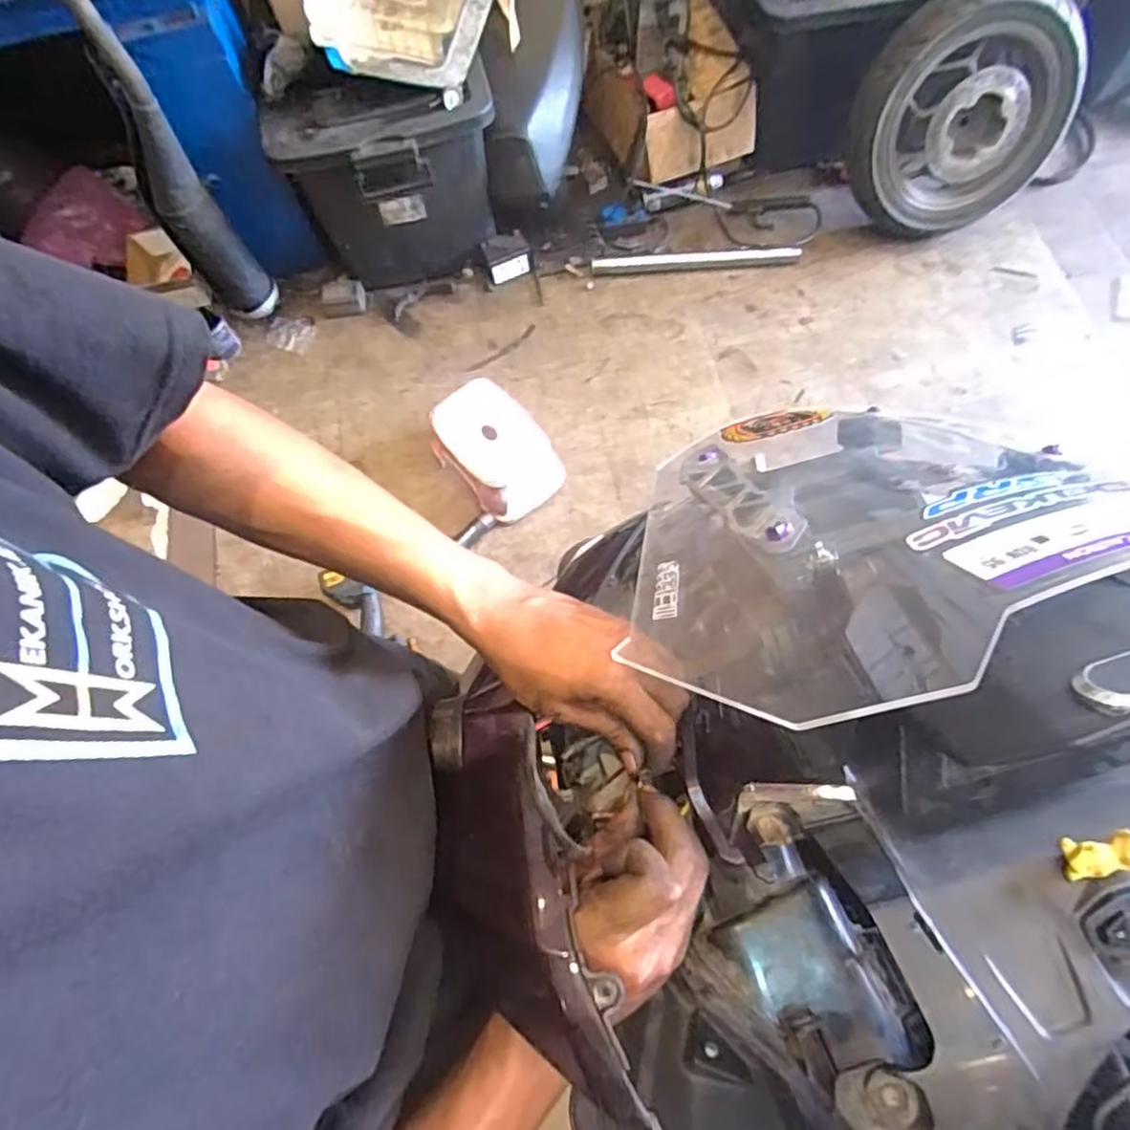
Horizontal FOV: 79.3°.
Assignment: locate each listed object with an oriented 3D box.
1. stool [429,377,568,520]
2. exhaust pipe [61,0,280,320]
[{"bbox_3d":[-0.160,-0.252,1.543,0.201,0.147,0.303,-38,71,-10],"label":"stool"},{"bbox_3d":[-0.892,-0.947,1.382,0.151,1.030,0.208,-27,48,-9],"label":"exhaust pipe"}]

